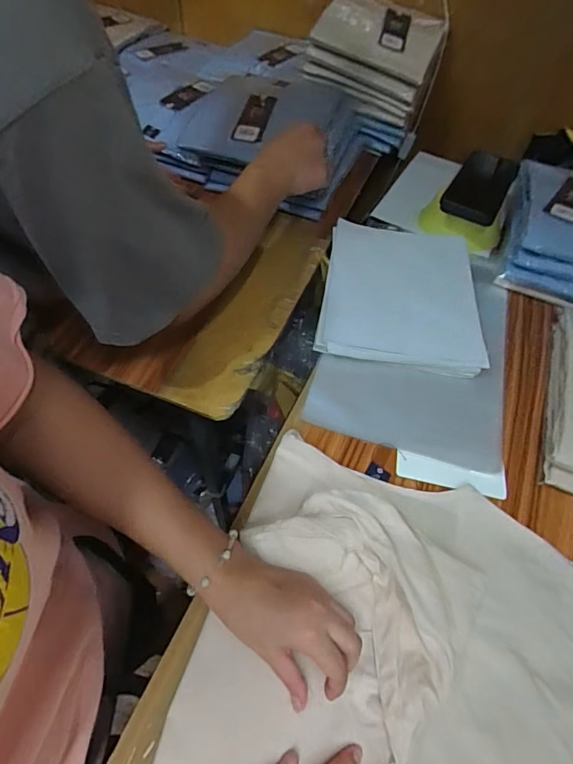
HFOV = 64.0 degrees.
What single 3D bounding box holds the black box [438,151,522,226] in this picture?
[{"bbox_3d":[0.299,-0.303,0.702,0.080,0.029,0.166,26,57,15],"label":"black box"}]

